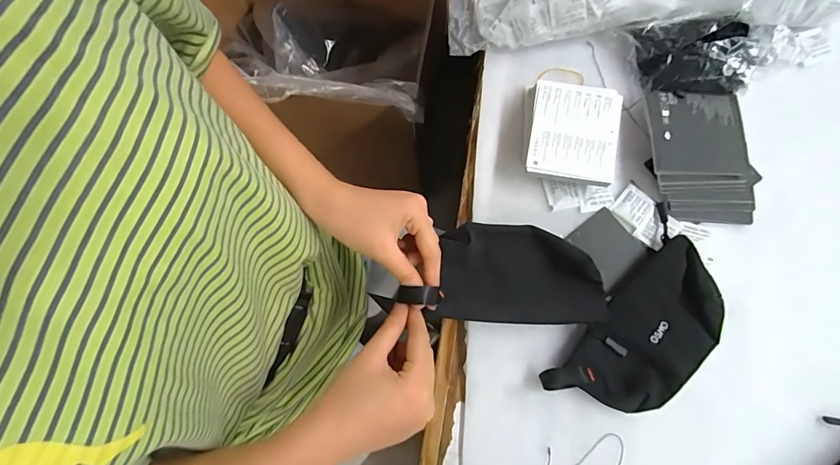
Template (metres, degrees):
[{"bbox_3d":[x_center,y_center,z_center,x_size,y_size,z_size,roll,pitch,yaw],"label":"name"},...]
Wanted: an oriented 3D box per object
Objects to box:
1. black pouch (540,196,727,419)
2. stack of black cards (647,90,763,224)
[{"bbox_3d":[0.237,0.094,0.419,0.107,0.035,0.220,36,81,9],"label":"black pouch"},{"bbox_3d":[0.310,-0.085,0.451,0.106,0.034,0.143,0,77,2],"label":"stack of black cards"}]

